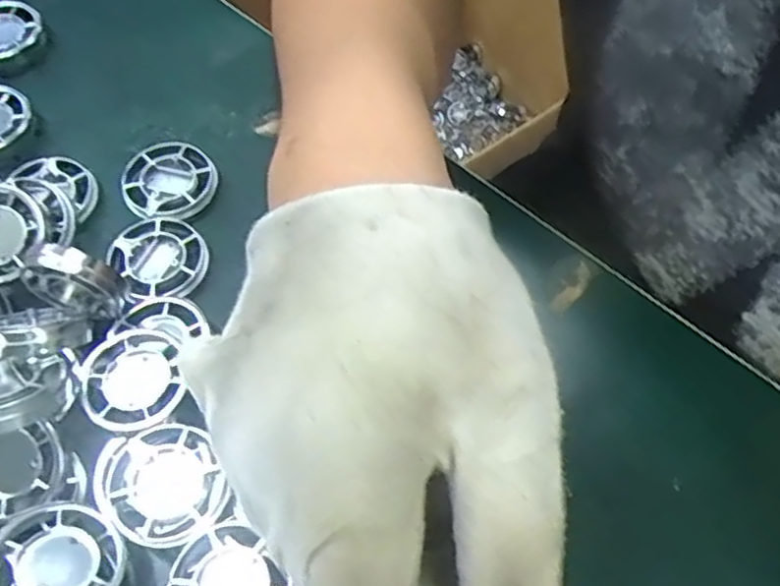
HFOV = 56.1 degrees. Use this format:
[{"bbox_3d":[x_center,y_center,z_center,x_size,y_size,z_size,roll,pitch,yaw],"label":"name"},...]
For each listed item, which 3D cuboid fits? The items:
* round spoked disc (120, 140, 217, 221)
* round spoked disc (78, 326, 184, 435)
[{"bbox_3d":[-0.094,-0.049,0.313,0.039,0.007,0.040,-1,62,1],"label":"round spoked disc"},{"bbox_3d":[-0.090,0.031,0.258,0.037,0.010,0.035,-1,62,1],"label":"round spoked disc"}]

